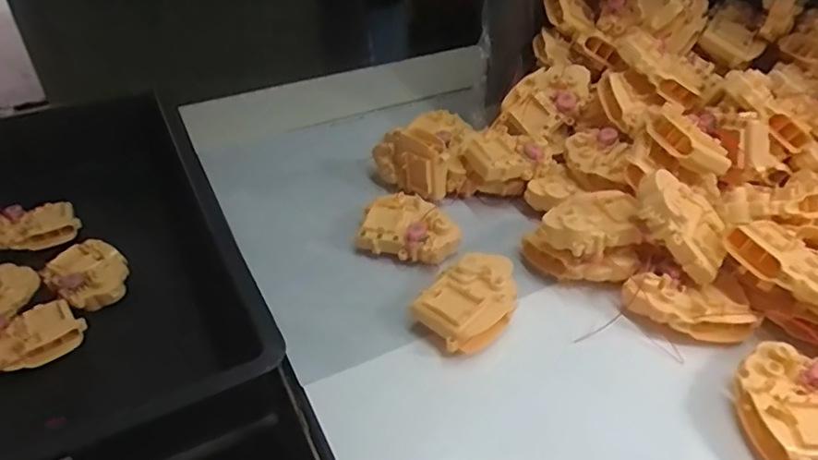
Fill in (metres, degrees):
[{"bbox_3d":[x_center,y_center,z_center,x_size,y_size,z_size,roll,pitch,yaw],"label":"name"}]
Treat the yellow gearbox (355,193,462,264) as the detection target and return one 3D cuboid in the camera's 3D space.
[{"bbox_3d":[0.003,-0.003,0.566,0.093,0.033,0.064,10,39,14],"label":"yellow gearbox"}]

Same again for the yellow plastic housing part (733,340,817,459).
[{"bbox_3d":[0.271,0.128,0.410,0.069,0.040,0.099,-3,37,-3],"label":"yellow plastic housing part"}]

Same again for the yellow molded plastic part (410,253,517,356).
[{"bbox_3d":[0.053,0.061,0.494,0.095,0.041,0.072,-27,44,-29],"label":"yellow molded plastic part"}]

